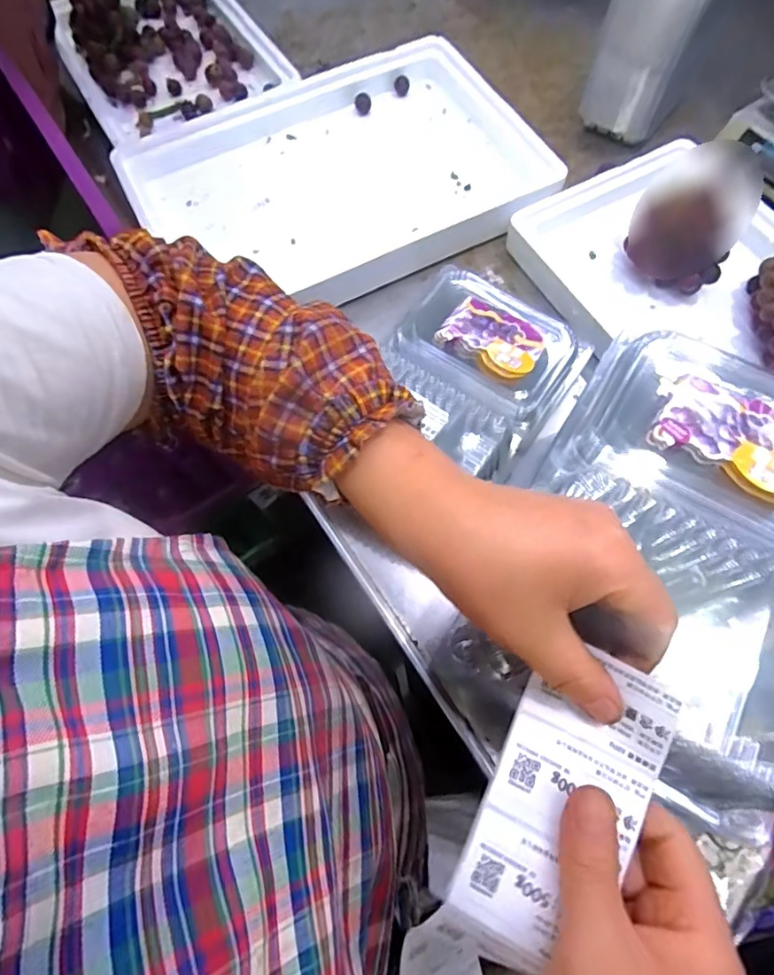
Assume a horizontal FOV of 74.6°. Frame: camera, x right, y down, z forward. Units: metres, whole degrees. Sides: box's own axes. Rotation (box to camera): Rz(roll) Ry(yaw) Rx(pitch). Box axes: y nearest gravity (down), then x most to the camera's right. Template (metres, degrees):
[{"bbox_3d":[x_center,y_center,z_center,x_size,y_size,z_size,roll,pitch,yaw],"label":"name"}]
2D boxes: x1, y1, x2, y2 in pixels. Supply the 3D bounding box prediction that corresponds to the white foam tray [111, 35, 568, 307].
[{"bbox_3d":[-0.070,-0.439,0.720,0.559,0.058,0.383,-22,70,-7],"label":"white foam tray"}]

